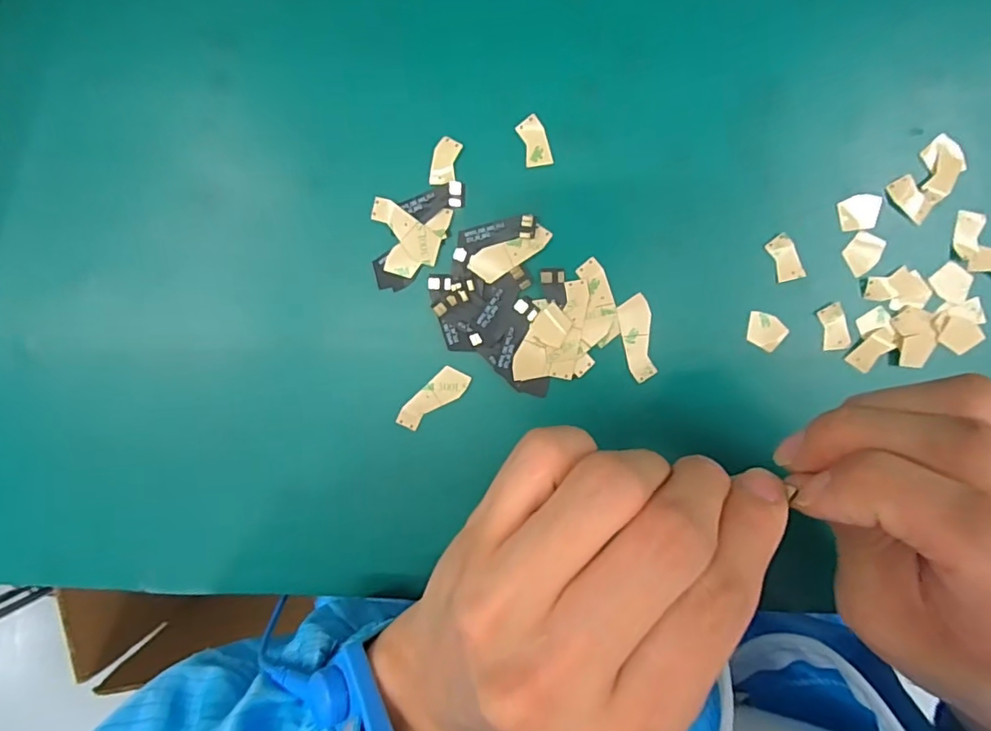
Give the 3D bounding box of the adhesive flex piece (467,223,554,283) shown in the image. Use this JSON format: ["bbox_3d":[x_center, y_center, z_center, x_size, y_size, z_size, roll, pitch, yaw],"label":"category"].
[{"bbox_3d":[0.007,-0.050,0.241,0.037,0.004,0.014,-29,92,5],"label":"adhesive flex piece"}]

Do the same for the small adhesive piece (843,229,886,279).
[{"bbox_3d":[0.156,-0.048,0.234,0.014,0.004,0.017,43,96,-1],"label":"small adhesive piece"}]

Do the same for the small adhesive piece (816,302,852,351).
[{"bbox_3d":[0.146,-0.016,0.239,0.011,0.004,0.020,-13,93,9],"label":"small adhesive piece"}]

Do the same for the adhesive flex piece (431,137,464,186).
[{"bbox_3d":[-0.022,-0.089,0.241,0.011,0.004,0.020,14,95,2],"label":"adhesive flex piece"}]

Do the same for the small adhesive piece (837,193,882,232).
[{"bbox_3d":[0.153,-0.064,0.232,0.016,0.004,0.014,-6,94,4],"label":"small adhesive piece"}]

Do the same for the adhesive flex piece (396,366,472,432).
[{"bbox_3d":[-0.028,0.016,0.252,0.037,0.004,0.014,-42,91,6],"label":"adhesive flex piece"}]

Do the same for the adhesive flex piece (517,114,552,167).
[{"bbox_3d":[0.017,-0.097,0.239,0.011,0.004,0.021,-16,97,3],"label":"adhesive flex piece"}]

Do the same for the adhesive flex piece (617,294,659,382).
[{"bbox_3d":[0.063,-0.012,0.243,0.013,0.004,0.036,-12,94,4],"label":"adhesive flex piece"}]

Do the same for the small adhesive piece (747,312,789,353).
[{"bbox_3d":[0.117,-0.015,0.239,0.017,0.004,0.014,28,96,1],"label":"small adhesive piece"}]

